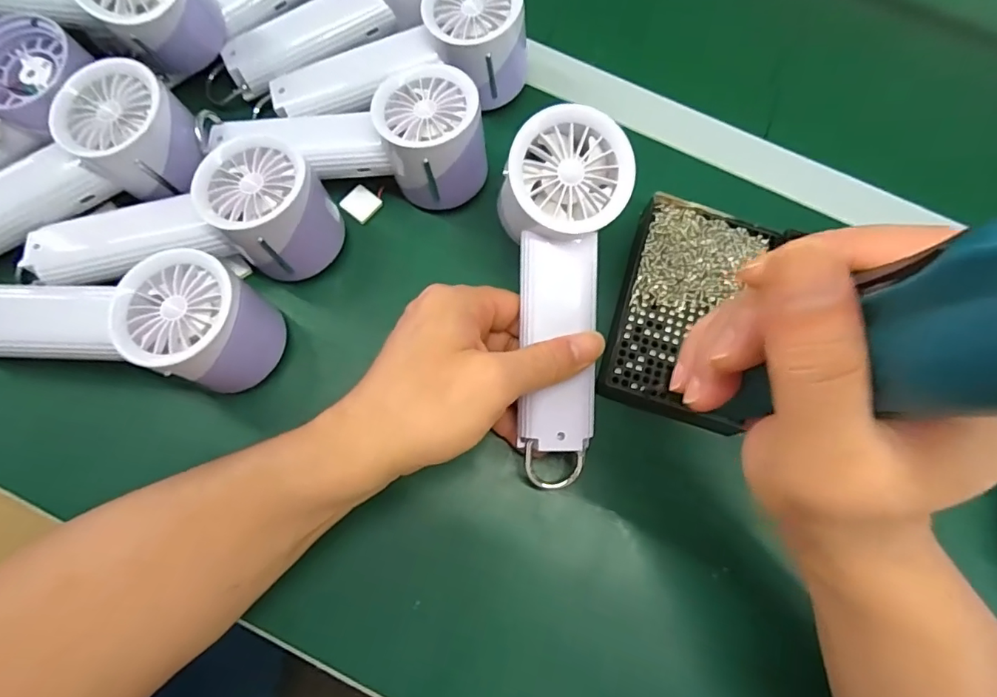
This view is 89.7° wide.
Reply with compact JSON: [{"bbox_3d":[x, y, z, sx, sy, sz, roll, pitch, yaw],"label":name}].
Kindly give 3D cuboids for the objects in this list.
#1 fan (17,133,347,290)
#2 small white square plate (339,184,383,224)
[{"bbox_3d":[-0.175,-0.074,0.291,0.146,0.054,0.067,-10,77,-3],"label":"fan"},{"bbox_3d":[-0.092,-0.097,0.336,0.021,0.004,0.023,40,68,-8],"label":"small white square plate"}]

